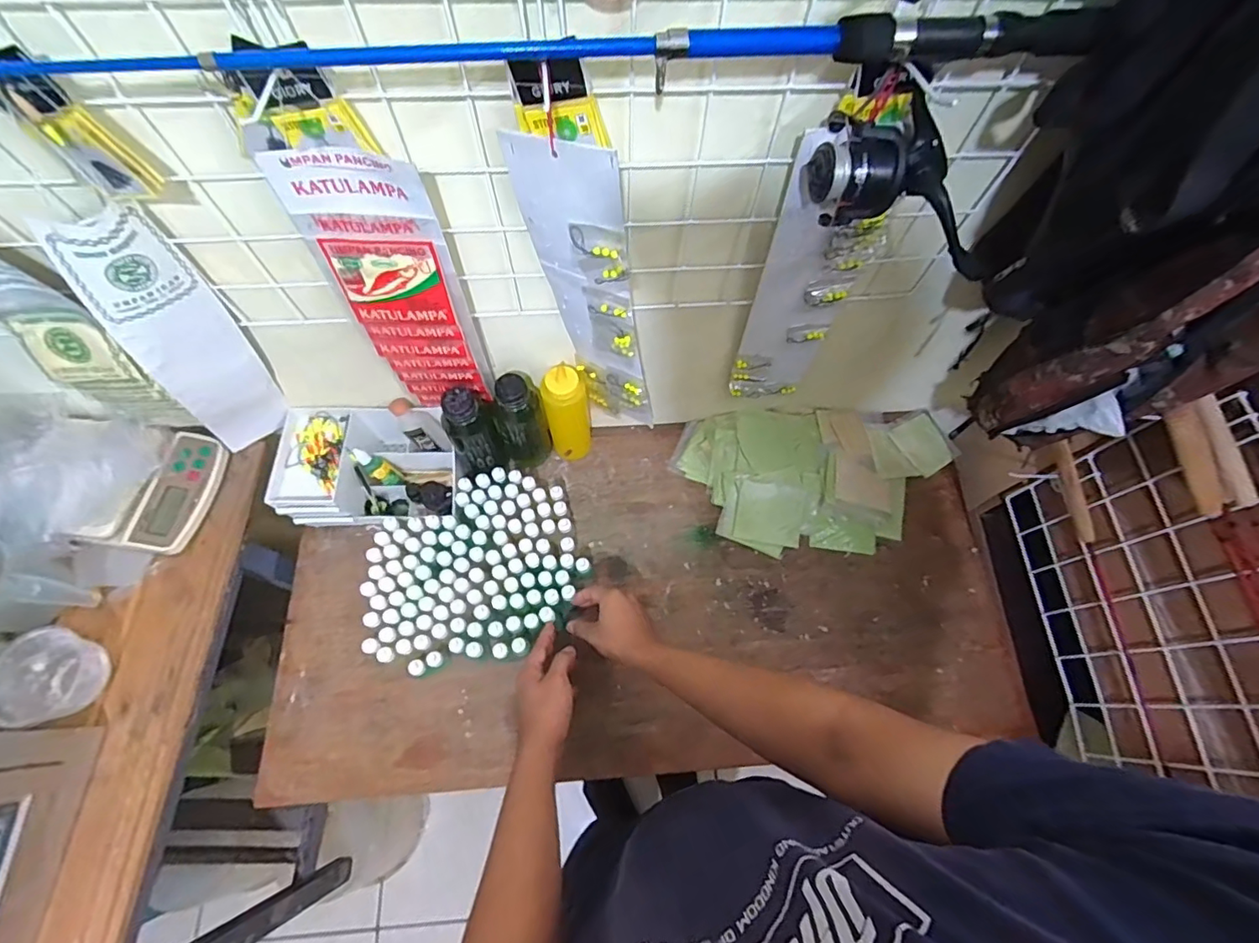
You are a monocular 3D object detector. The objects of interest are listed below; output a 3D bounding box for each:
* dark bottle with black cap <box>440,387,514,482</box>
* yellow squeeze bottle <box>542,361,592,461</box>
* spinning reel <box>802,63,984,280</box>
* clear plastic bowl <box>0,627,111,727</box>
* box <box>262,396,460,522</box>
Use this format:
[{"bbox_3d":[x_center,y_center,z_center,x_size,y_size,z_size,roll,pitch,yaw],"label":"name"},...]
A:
[{"bbox_3d":[-0.211,-0.045,0.741,0.071,0.184,0.060,-19,69,-9],"label":"dark bottle with black cap"},{"bbox_3d":[-0.086,-0.074,0.765,0.077,0.190,0.053,-9,67,-5],"label":"yellow squeeze bottle"},{"bbox_3d":[0.210,-0.220,0.398,0.145,0.091,0.075,27,69,10],"label":"spinning reel"},{"bbox_3d":[-0.639,0.225,0.588,0.090,0.051,0.096,1,67,-1],"label":"clear plastic bowl"},{"bbox_3d":[-0.367,-0.012,0.768,0.231,0.102,0.167,-3,67,-3],"label":"box"}]

